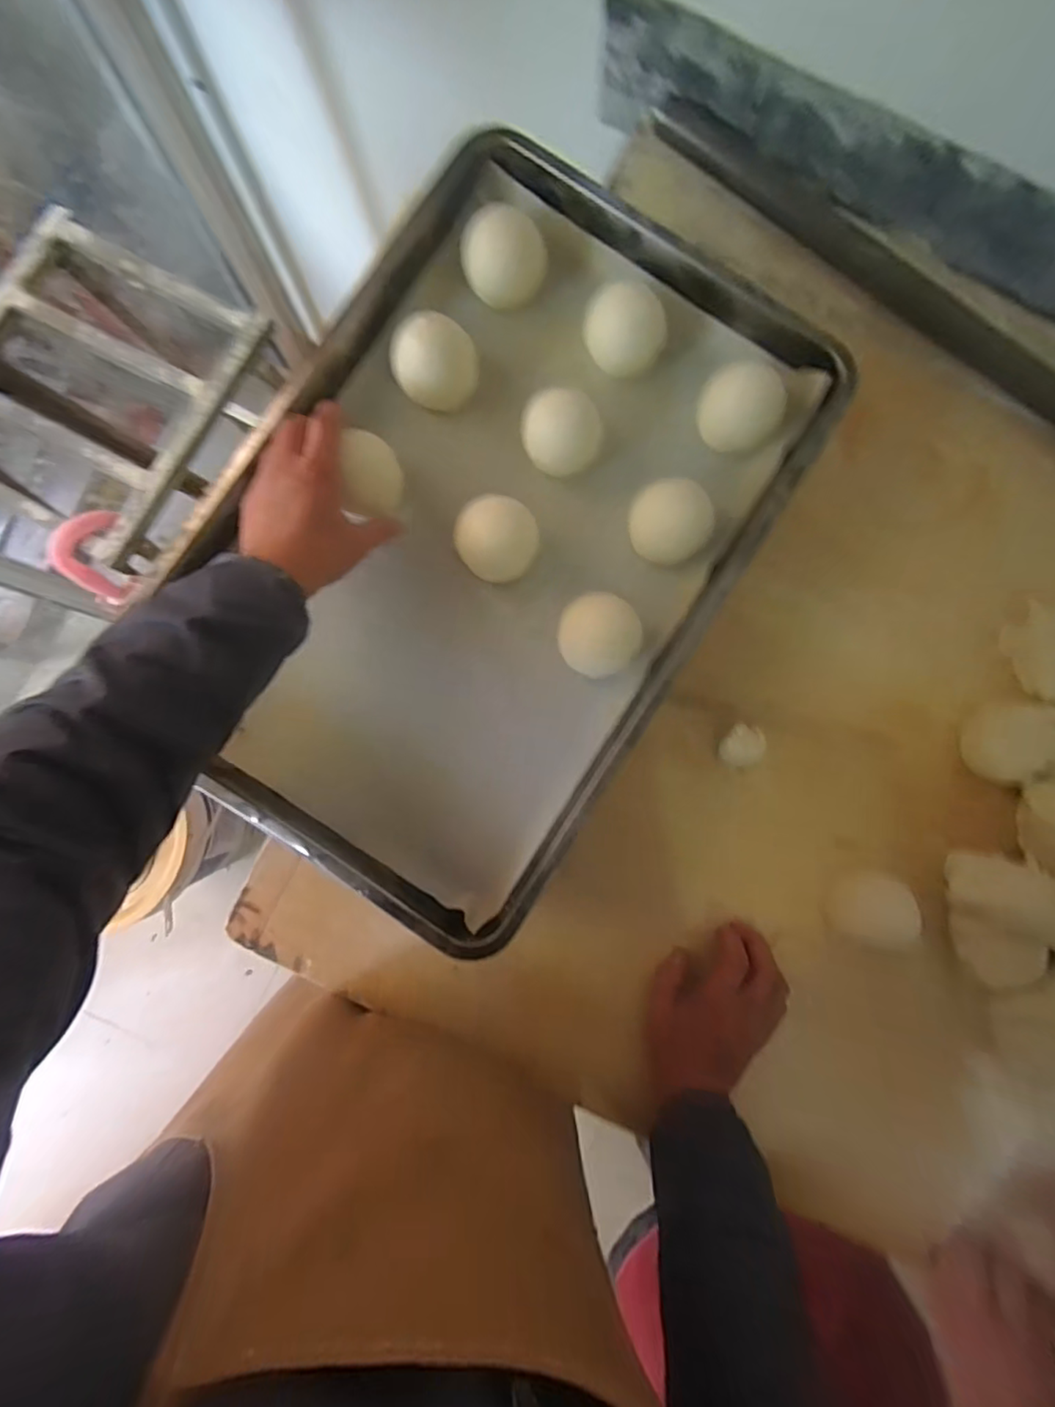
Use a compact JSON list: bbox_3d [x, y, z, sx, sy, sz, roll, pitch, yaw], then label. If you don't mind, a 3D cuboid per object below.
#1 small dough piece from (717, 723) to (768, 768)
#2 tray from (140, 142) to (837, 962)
[{"bbox_3d":[0.200,0.040,0.525,0.044,0.036,0.038,8,84,0],"label":"small dough piece"},{"bbox_3d":[-0.031,-0.142,0.477,0.382,0.067,0.581,33,84,3],"label":"tray"}]

